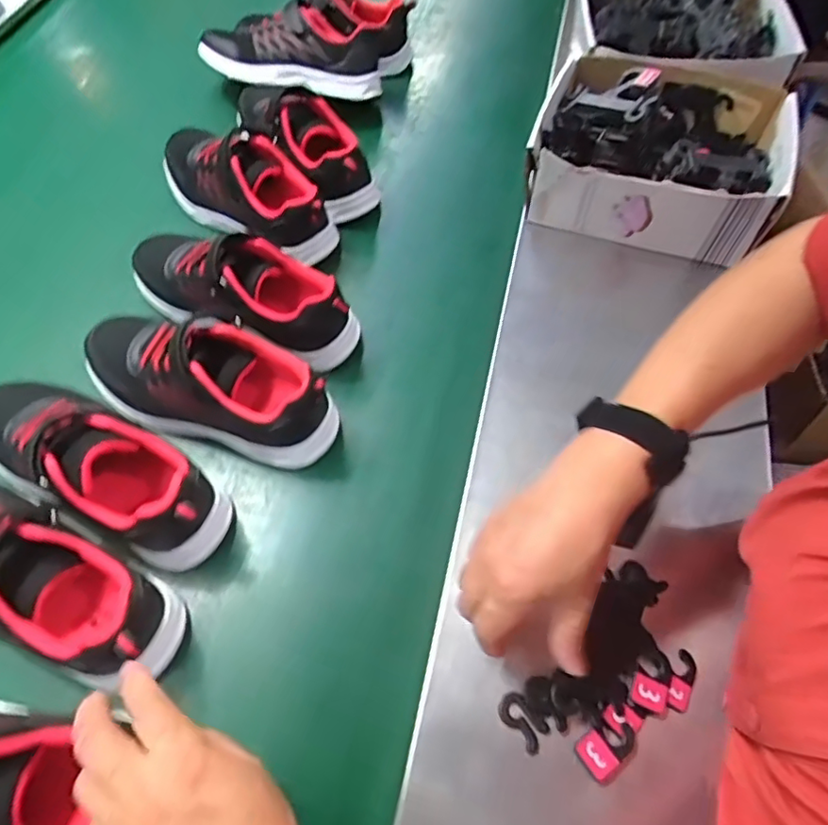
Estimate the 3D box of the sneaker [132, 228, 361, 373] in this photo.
[{"bbox_3d":[-0.173,-0.113,0.563,0.236,0.097,0.099,17,62,10],"label":"sneaker"}]

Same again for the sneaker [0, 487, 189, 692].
[{"bbox_3d":[-0.278,0.120,0.421,0.235,0.085,0.085,23,63,13],"label":"sneaker"}]

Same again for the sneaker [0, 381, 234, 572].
[{"bbox_3d":[-0.260,0.040,0.467,0.233,0.087,0.082,27,64,15],"label":"sneaker"}]

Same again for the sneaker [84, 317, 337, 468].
[{"bbox_3d":[-0.181,-0.029,0.508,0.231,0.089,0.084,19,62,11],"label":"sneaker"}]

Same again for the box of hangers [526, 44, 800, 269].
[{"bbox_3d":[0.265,-0.290,0.627,0.231,0.088,0.247,18,62,11],"label":"box of hangers"}]

